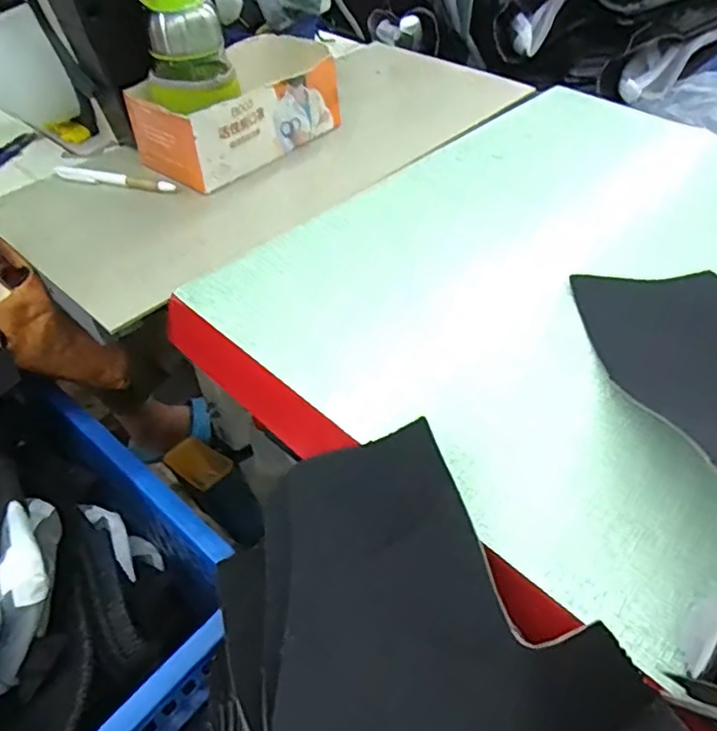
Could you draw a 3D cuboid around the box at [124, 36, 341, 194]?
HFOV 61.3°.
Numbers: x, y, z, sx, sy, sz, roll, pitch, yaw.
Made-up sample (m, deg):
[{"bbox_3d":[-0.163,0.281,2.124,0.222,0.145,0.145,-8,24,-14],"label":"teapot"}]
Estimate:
[{"bbox_3d":[-0.112,-0.258,0.611,0.102,0.081,0.215,30,56,28],"label":"box"}]

